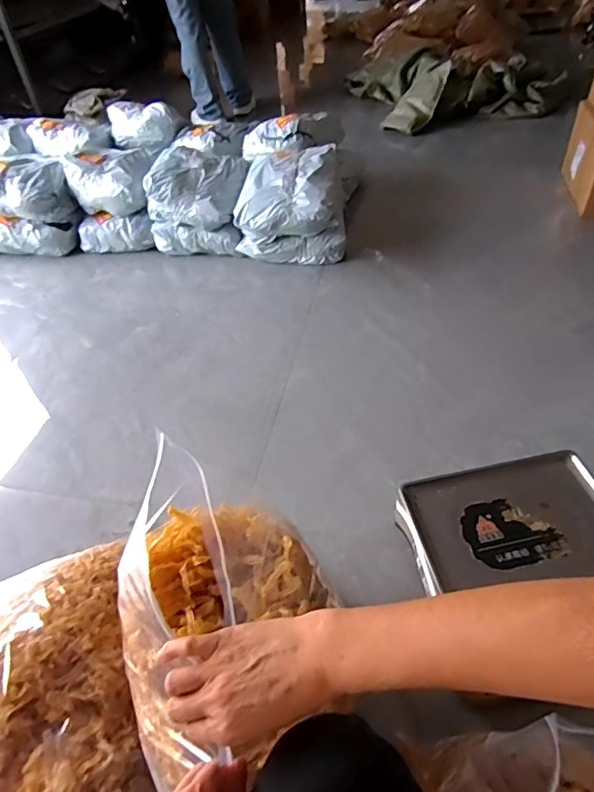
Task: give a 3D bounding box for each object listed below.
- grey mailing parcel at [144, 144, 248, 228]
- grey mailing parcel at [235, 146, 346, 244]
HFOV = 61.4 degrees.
[{"bbox_3d":[-0.334,-0.730,1.701,0.306,0.157,0.324,5,46,11],"label":"grey mailing parcel"},{"bbox_3d":[-0.019,-0.667,1.635,0.324,0.163,0.338,2,45,8],"label":"grey mailing parcel"}]

